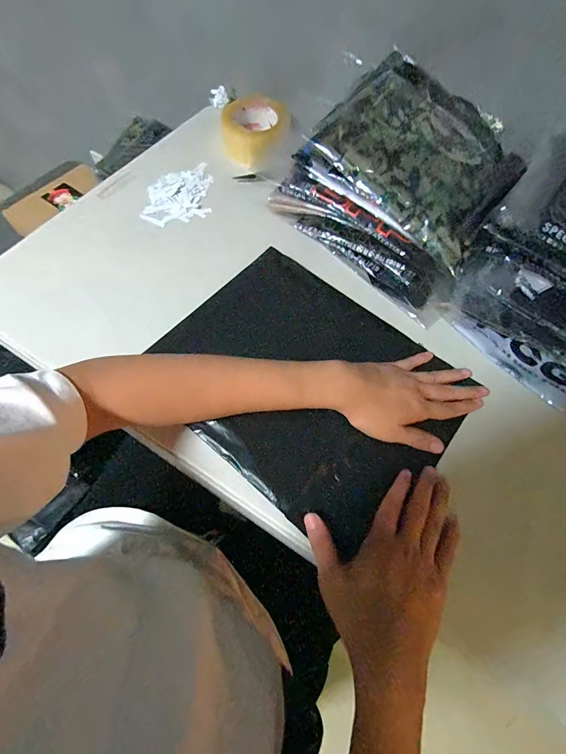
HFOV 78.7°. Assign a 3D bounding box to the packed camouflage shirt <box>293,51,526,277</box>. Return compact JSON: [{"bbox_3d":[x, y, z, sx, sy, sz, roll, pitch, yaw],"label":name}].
[{"bbox_3d":[0.177,-0.290,0.449,0.254,0.040,0.214,42,77,4],"label":"packed camouflage shirt"}]

